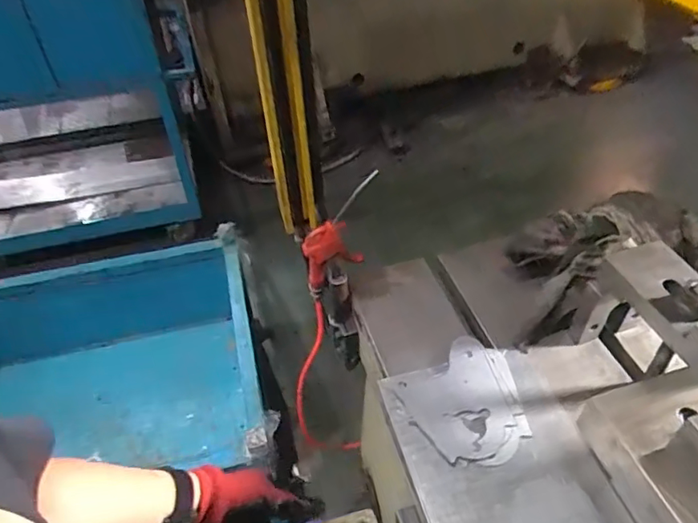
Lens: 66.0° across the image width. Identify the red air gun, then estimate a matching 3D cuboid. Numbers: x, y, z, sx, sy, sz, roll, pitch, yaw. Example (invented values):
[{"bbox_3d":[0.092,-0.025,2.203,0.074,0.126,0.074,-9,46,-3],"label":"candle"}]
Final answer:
[{"bbox_3d":[-0.017,-0.035,0.772,0.106,0.192,0.034,-16,46,-14],"label":"red air gun"}]

